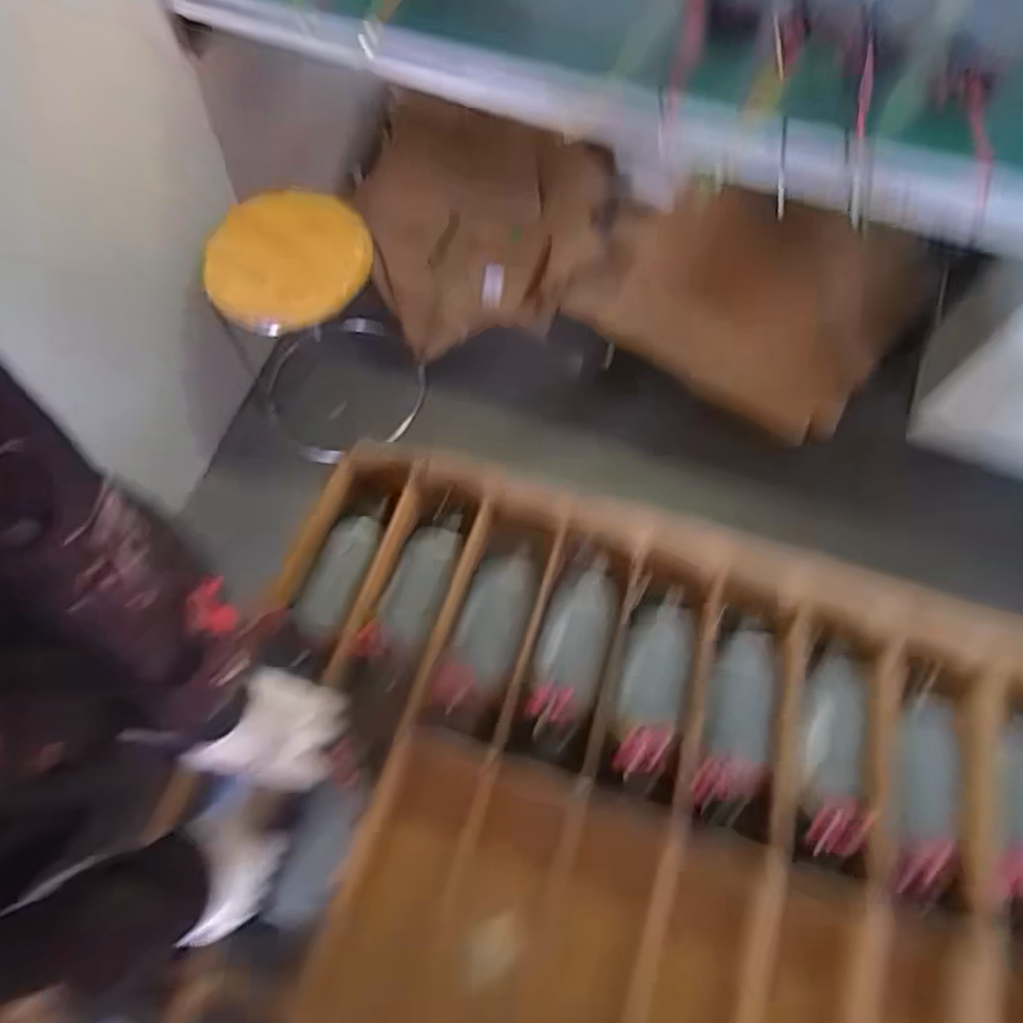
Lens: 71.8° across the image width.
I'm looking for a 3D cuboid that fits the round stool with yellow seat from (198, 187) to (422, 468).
[{"bbox_3d":[-0.390,-0.360,1.408,0.301,0.520,0.300,-24,68,-11],"label":"round stool with yellow seat"}]

